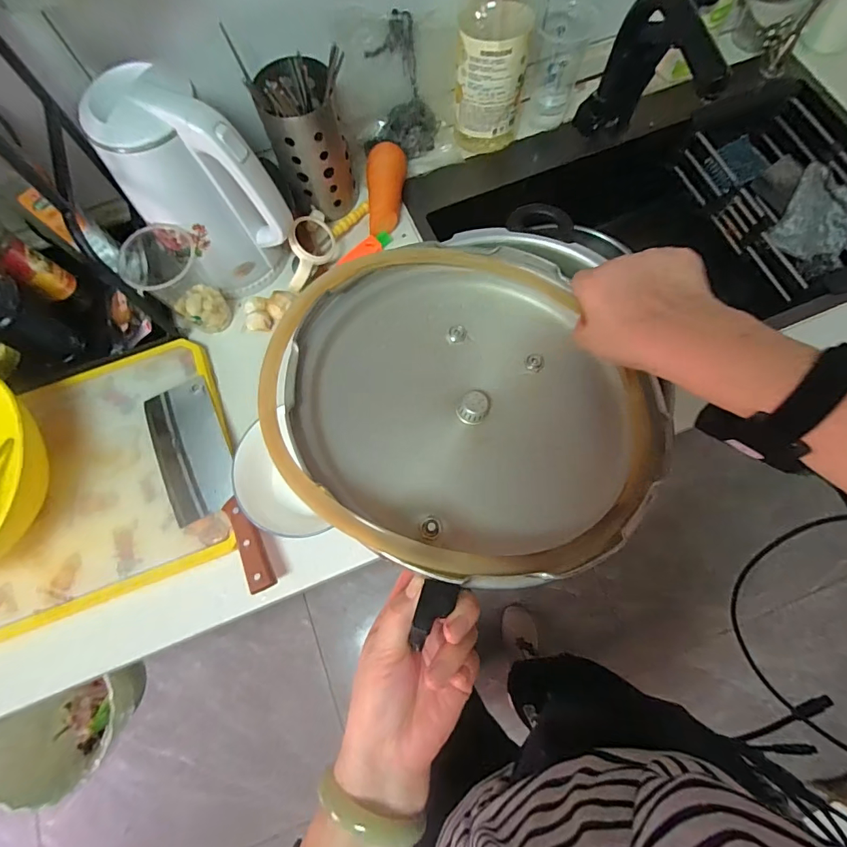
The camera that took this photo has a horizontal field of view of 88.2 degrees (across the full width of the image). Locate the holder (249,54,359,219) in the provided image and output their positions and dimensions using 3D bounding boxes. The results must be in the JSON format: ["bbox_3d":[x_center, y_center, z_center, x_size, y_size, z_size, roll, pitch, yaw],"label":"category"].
[{"bbox_3d":[-0.154,-0.384,0.595,0.099,0.189,0.119,-9,73,-1],"label":"holder"}]

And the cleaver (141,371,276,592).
[{"bbox_3d":[-0.272,0.074,0.538,0.088,0.026,0.289,-26,74,-6],"label":"cleaver"}]

